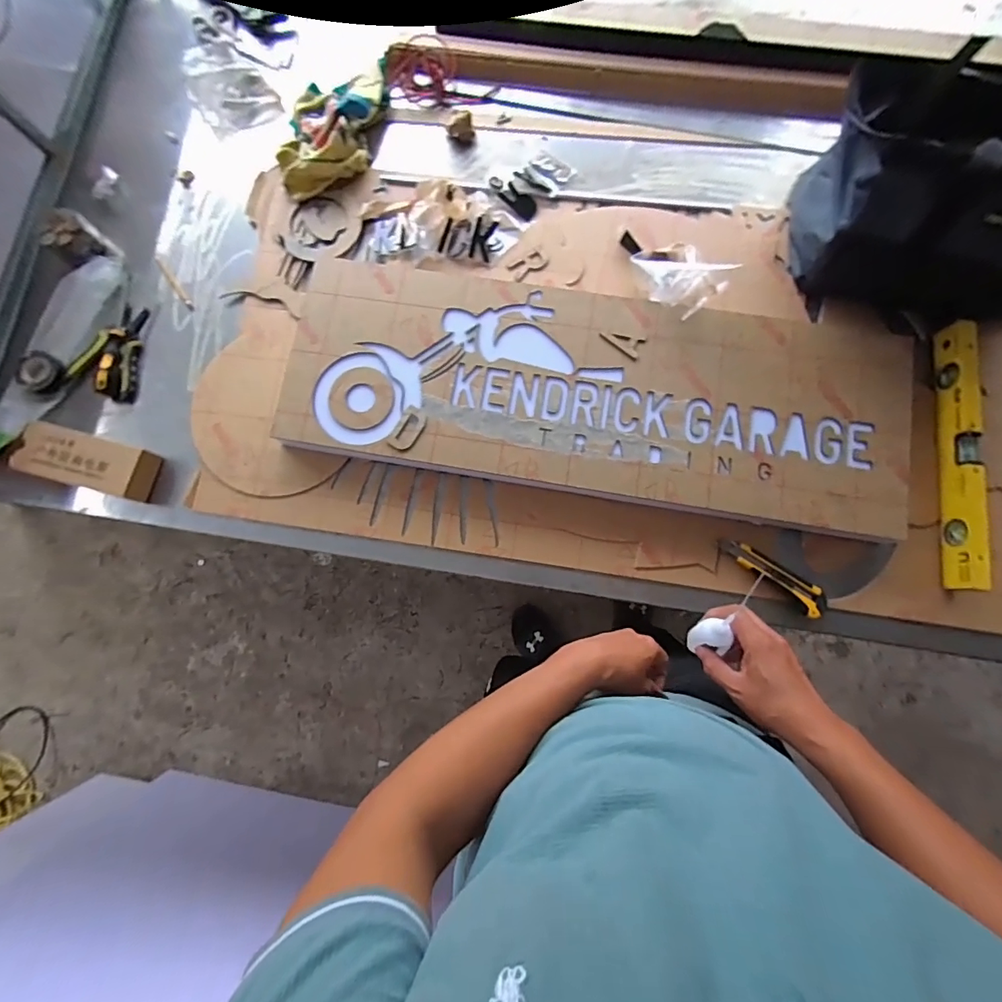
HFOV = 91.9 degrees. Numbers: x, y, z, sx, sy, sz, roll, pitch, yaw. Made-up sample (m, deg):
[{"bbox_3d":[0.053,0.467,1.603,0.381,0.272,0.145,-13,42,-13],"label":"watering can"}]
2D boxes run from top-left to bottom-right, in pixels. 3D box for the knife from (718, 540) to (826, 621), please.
[{"bbox_3d":[0.385,0.104,0.686,0.158,0.018,0.036,35,85,7],"label":"knife"}]

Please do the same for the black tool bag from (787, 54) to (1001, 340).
[{"bbox_3d":[0.619,-0.406,0.682,0.322,0.230,0.267,4,82,4],"label":"black tool bag"}]

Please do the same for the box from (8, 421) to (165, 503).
[{"bbox_3d":[-0.637,-0.061,0.746,0.200,0.043,0.084,14,81,5],"label":"box"}]

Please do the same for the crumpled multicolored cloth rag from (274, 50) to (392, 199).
[{"bbox_3d":[-0.286,-0.653,0.836,0.151,0.063,0.294,22,82,6],"label":"crumpled multicolored cloth rag"}]

